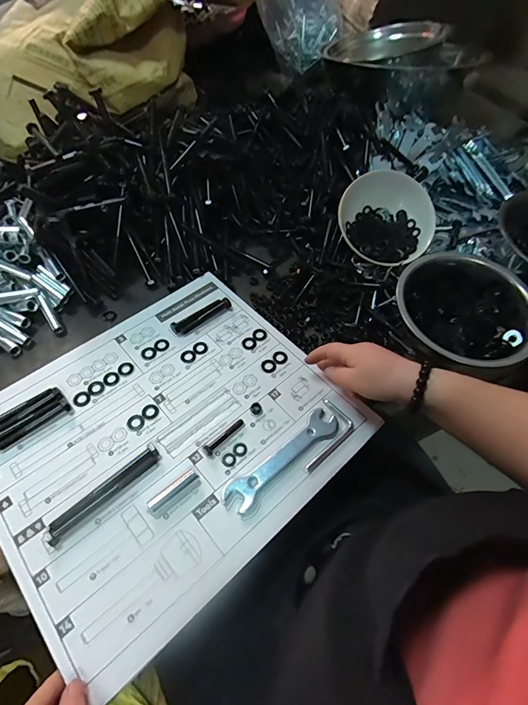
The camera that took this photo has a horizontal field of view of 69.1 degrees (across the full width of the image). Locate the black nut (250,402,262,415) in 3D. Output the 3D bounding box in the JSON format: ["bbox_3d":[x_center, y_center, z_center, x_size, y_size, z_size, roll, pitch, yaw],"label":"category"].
[{"bbox_3d":[-0.009,0.066,0.452,0.013,0.004,0.014,0,56,0],"label":"black nut"}]

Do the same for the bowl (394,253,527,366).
[{"bbox_3d":[0.258,-0.056,0.504,0.166,0.056,0.176,0,56,0],"label":"bowl"}]

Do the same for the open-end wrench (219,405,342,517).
[{"bbox_3d":[0.022,0.115,0.418,0.153,0.006,0.034,-36,63,-22],"label":"open-end wrench"}]

